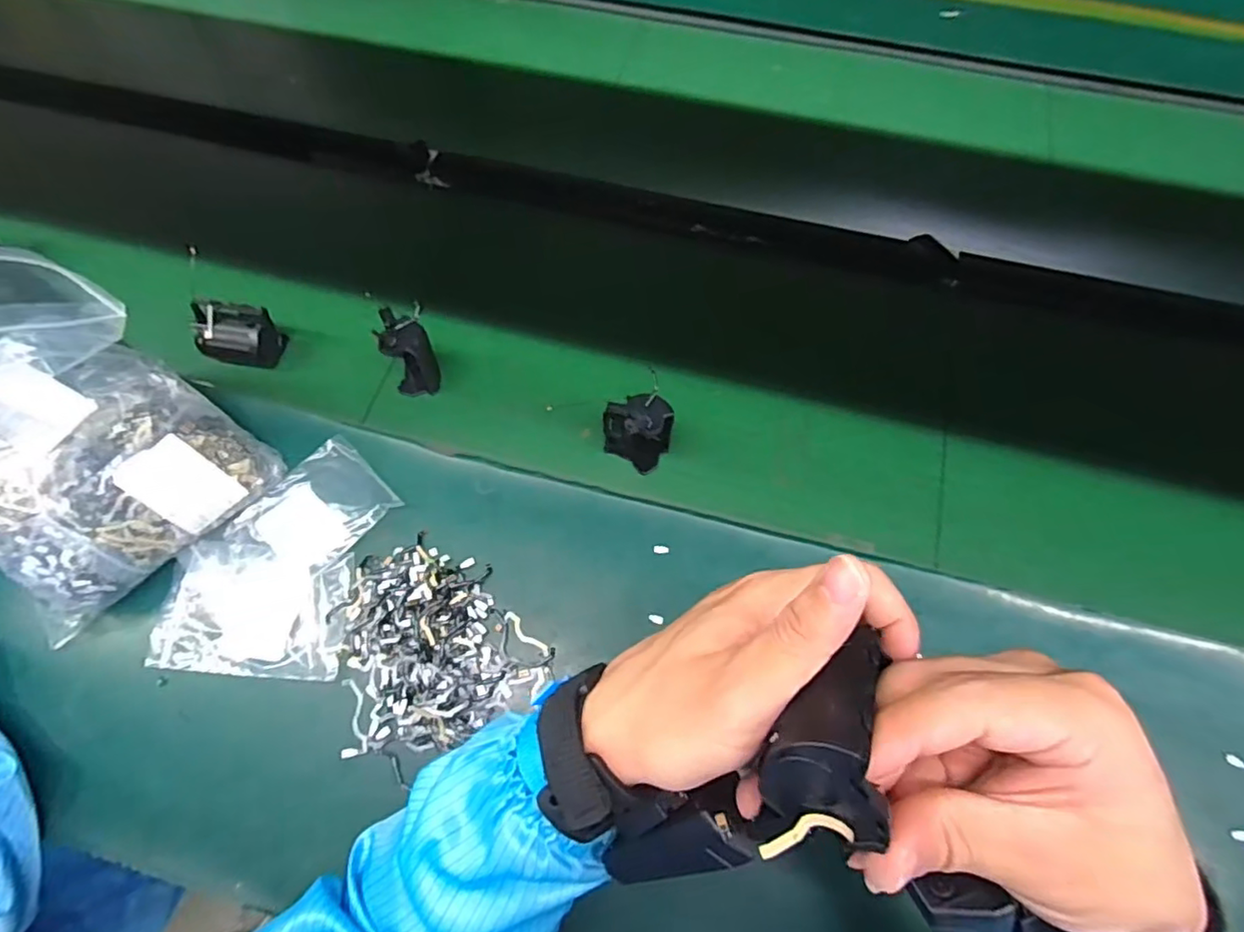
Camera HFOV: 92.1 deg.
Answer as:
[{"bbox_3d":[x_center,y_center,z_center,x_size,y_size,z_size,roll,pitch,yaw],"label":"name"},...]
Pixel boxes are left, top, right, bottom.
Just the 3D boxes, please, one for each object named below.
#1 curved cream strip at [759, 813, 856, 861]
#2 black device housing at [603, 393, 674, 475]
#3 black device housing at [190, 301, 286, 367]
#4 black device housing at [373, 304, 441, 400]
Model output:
[{"bbox_3d":[0.057,0.116,0.188,0.031,0.004,0.010,-9,66,-14],"label":"curved cream strip"},{"bbox_3d":[0.015,-0.027,0.496,0.051,0.066,0.038,-22,67,-7],"label":"black device housing"},{"bbox_3d":[-0.350,-0.116,0.549,0.072,0.041,0.050,6,67,6],"label":"black device housing"},{"bbox_3d":[-0.185,-0.096,0.528,0.040,0.071,0.063,-8,66,0],"label":"black device housing"}]

